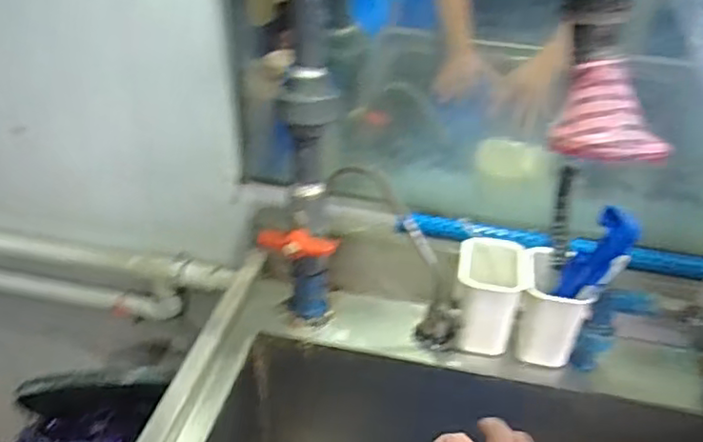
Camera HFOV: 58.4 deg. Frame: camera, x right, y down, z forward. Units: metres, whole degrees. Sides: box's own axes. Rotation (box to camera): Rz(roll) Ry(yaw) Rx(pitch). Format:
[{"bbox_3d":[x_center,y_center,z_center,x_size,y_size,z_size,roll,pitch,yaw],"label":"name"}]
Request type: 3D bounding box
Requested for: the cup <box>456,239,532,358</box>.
[{"bbox_3d":[0.164,0.087,0.750,0.079,0.110,0.086,2,35,-1],"label":"cup"}]

